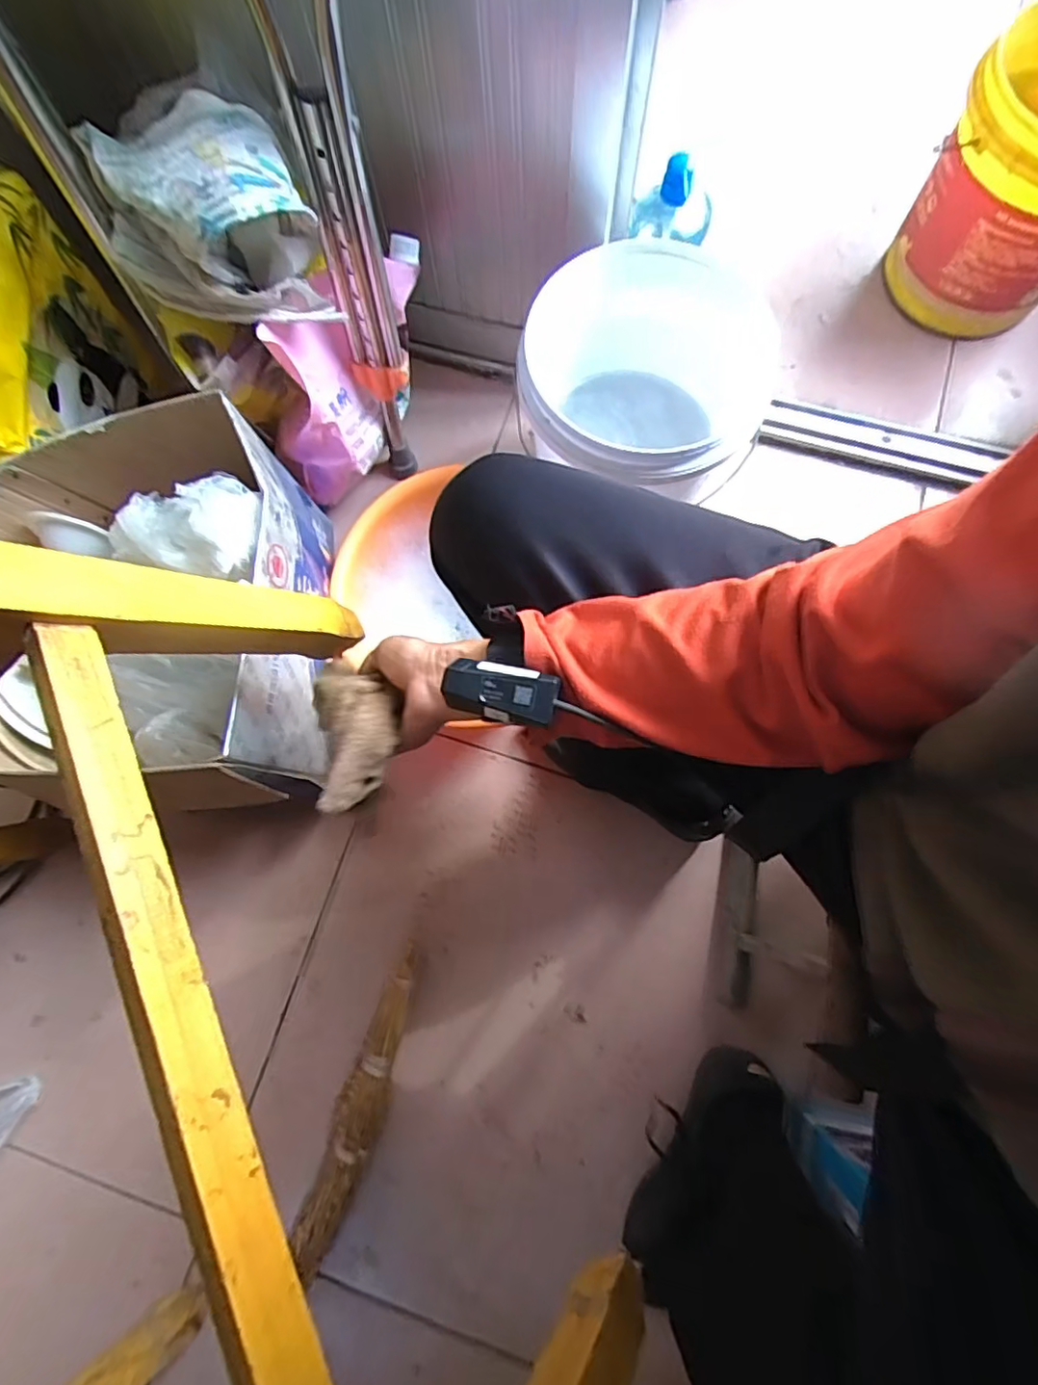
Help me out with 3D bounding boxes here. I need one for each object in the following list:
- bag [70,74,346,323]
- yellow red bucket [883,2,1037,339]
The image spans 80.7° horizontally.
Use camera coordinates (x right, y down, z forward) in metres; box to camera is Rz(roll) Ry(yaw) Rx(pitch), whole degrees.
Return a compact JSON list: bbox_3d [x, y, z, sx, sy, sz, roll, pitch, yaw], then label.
[{"bbox_3d":[-0.289,-0.436,0.566,0.159,0.135,0.178,-33,78,-6],"label":"bag"},{"bbox_3d":[0.679,-0.669,0.807,0.282,0.248,0.250,-43,79,-8],"label":"yellow red bucket"}]

